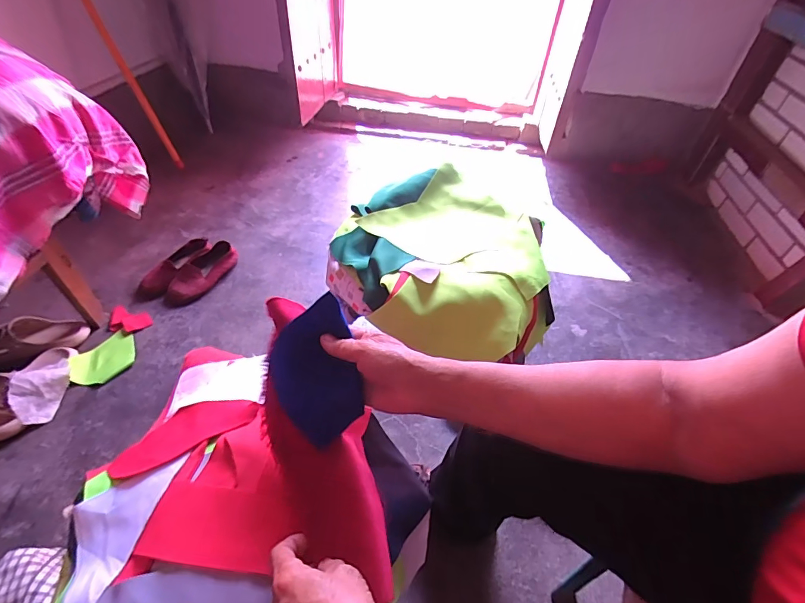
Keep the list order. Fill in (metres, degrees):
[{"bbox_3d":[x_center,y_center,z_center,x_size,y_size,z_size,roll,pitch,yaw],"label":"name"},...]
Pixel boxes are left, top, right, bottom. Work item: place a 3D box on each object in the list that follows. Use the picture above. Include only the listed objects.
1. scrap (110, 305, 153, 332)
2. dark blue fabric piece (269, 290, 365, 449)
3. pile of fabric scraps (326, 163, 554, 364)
[{"bbox_3d":[-0.643,0.045,0.983,0.081,0.029,0.061,7,44,2],"label":"scrap"},{"bbox_3d":[-0.085,0.071,0.408,0.078,0.137,0.009,-13,3,-8],"label":"dark blue fabric piece"},{"bbox_3d":[0.069,-0.052,0.572,0.285,0.104,0.280,2,44,-2],"label":"pile of fabric scraps"}]

